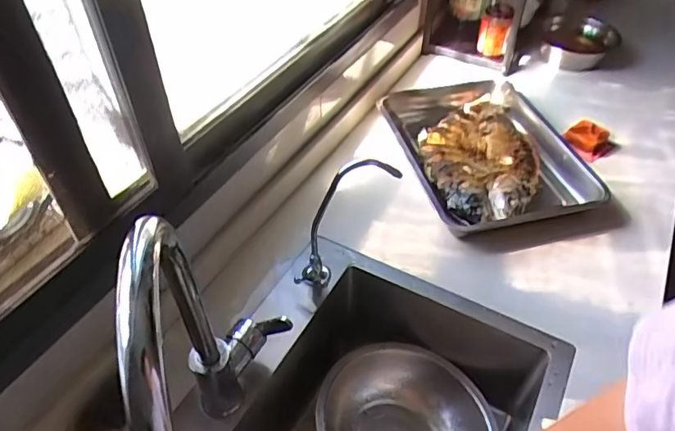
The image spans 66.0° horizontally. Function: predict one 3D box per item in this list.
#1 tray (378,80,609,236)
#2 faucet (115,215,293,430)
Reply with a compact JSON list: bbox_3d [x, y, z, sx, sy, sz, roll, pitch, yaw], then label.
[{"bbox_3d":[0.261,-0.117,0.947,0.286,0.057,0.401,-10,46,-10],"label":"tray"},{"bbox_3d":[-0.092,0.168,0.457,0.100,0.344,0.305,-7,46,-7],"label":"faucet"}]

